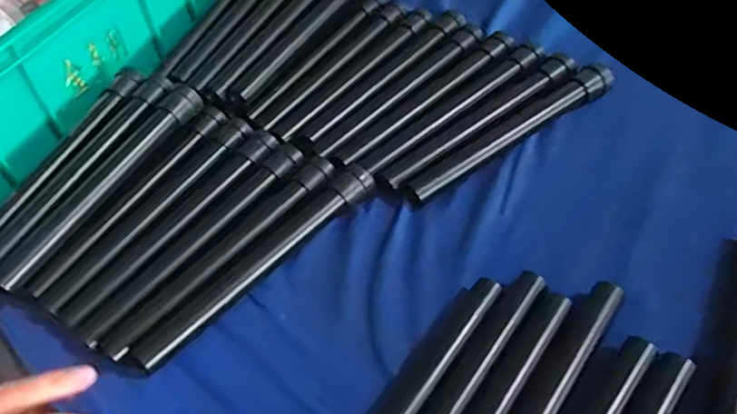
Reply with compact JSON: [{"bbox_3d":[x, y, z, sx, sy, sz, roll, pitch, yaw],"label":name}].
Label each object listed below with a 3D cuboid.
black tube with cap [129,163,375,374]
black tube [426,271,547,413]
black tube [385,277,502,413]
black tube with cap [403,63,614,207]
[{"bbox_3d":[-0.089,0.046,0.515,0.028,0.023,0.249,34,61,29],"label":"black tube with cap"},{"bbox_3d":[0.067,0.129,0.430,0.021,0.014,0.218,28,58,26],"label":"black tube"},{"bbox_3d":[0.033,0.136,0.432,0.021,0.018,0.219,27,58,26],"label":"black tube"},{"bbox_3d":[0.139,-0.072,0.579,0.244,0.024,0.030,-30,53,-18],"label":"black tube with cap"}]

